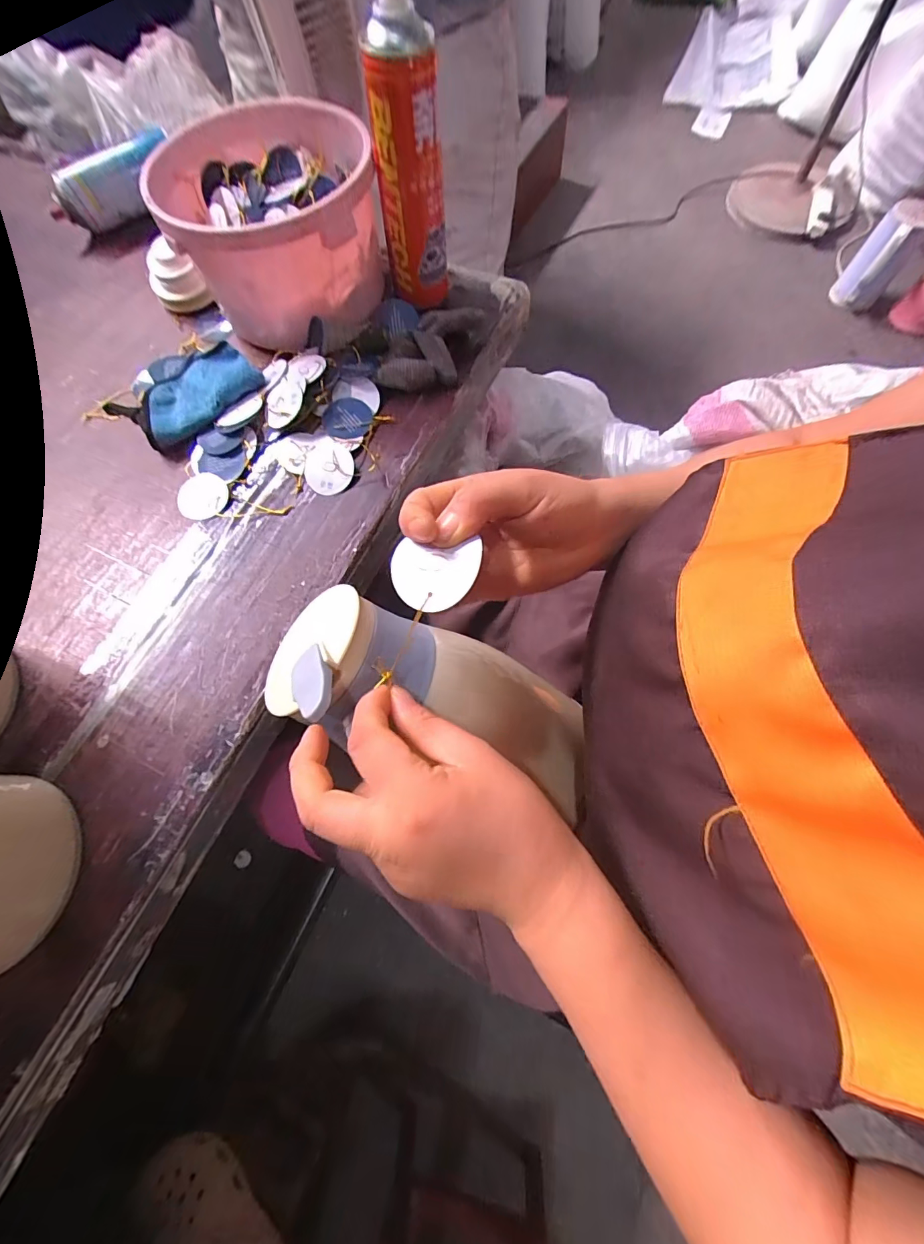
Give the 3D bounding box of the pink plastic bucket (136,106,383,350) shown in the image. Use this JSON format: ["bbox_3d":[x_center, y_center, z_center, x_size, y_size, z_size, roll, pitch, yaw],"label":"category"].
[{"bbox_3d":[-0.193,-0.421,0.477,0.196,0.118,0.217,-8,69,-2],"label":"pink plastic bucket"}]

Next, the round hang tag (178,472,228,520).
[{"bbox_3d":[-0.261,-0.127,0.452,0.044,0.004,0.051,12,75,2],"label":"round hang tag"}]

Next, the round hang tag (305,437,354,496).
[{"bbox_3d":[-0.137,-0.160,0.457,0.050,0.011,0.062,-22,70,-7],"label":"round hang tag"}]

